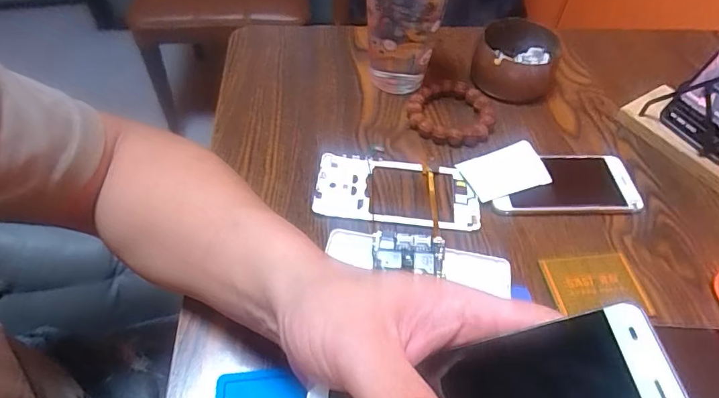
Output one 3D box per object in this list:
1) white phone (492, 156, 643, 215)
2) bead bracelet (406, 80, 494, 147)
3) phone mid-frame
[{"bbox_3d":[0.184,-0.014,0.429,0.132,0.008,0.064,-1,52,-5],"label":"white phone"},{"bbox_3d":[0.091,-0.086,0.475,0.084,0.014,0.079,2,52,-2],"label":"bead bracelet"},{"bbox_3d":[0.033,-0.006,0.418,0.142,0.007,0.069,6,52,1],"label":"phone mid-frame"}]

